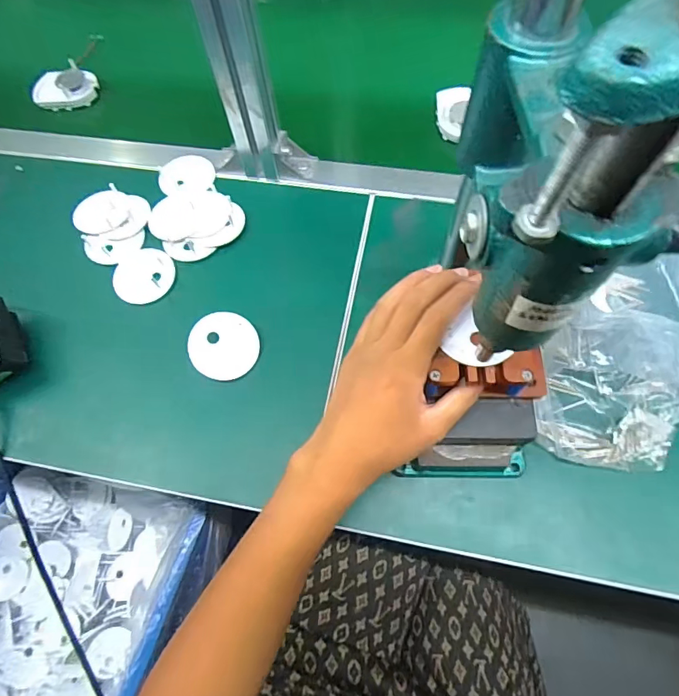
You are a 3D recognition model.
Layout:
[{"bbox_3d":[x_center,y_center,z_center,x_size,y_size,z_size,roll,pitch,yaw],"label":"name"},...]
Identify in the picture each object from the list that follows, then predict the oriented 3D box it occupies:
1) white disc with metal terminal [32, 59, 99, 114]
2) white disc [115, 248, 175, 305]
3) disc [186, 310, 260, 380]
[{"bbox_3d":[-0.347,-0.330,0.581,0.071,0.023,0.056,-16,65,-3],"label":"white disc with metal terminal"},{"bbox_3d":[-0.201,-0.075,0.469,0.061,0.009,0.061,-2,65,4],"label":"white disc"},{"bbox_3d":[-0.106,-0.002,0.423,0.061,0.004,0.061,1,88,-17],"label":"disc"}]

